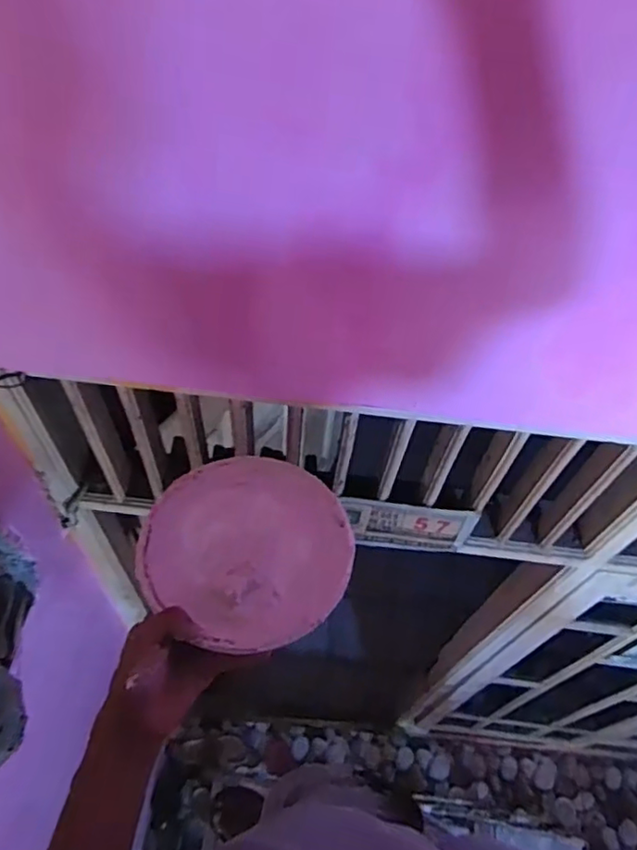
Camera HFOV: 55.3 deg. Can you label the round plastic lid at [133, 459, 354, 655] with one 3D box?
[{"bbox_3d":[-0.061,0.101,0.527,0.178,0.018,0.168,2,55,-3],"label":"round plastic lid"}]

